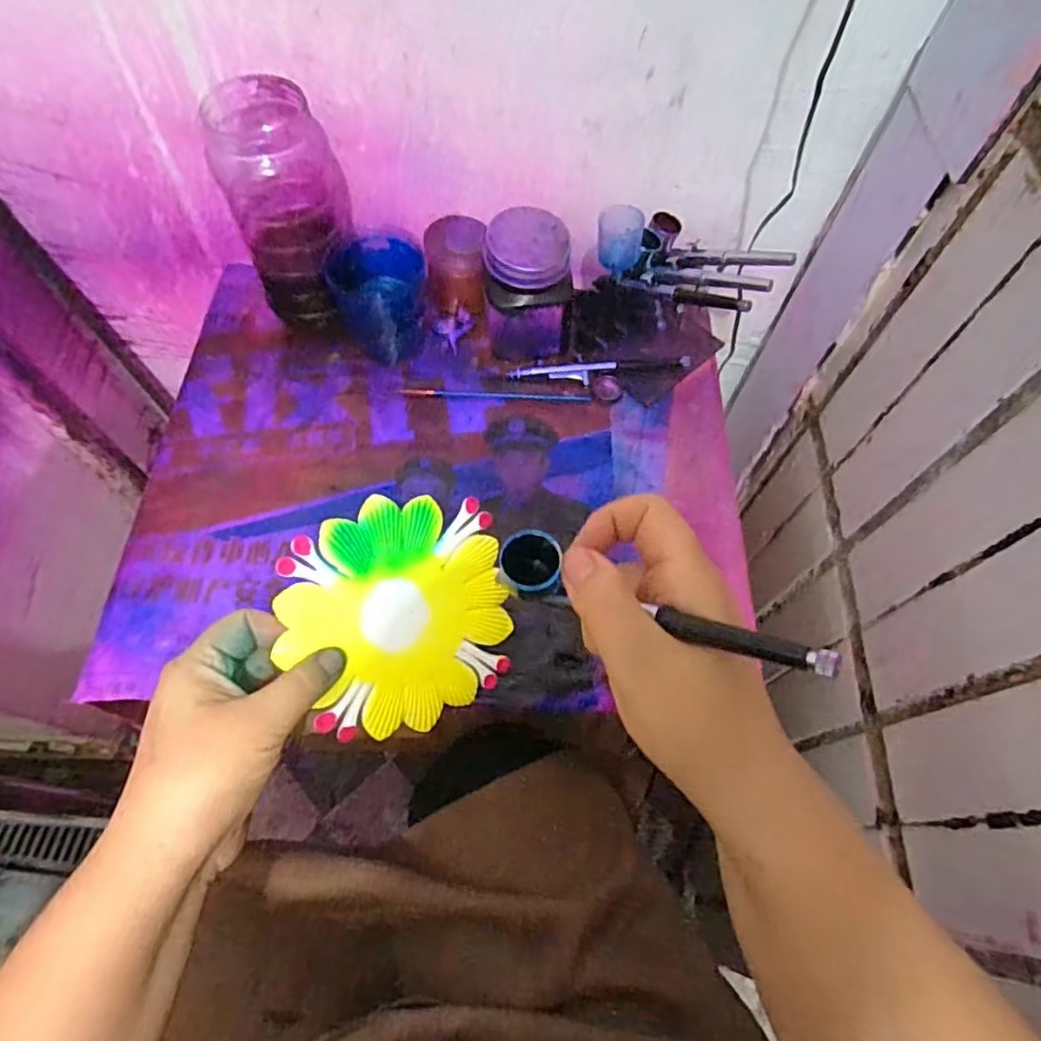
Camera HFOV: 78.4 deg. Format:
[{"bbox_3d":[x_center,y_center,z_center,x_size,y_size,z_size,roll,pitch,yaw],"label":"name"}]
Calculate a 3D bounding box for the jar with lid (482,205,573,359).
[{"bbox_3d":[0.007,-0.179,0.507,0.070,0.100,0.074,2,63,-3],"label":"jar with lid"}]

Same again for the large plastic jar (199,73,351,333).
[{"bbox_3d":[-0.173,-0.228,0.487,0.084,0.165,0.094,-10,64,-9],"label":"large plastic jar"}]

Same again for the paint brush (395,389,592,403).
[{"bbox_3d":[-0.019,-0.102,0.518,0.152,0.004,0.007,2,63,-3],"label":"paint brush"}]

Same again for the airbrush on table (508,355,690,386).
[{"bbox_3d":[0.065,-0.124,0.523,0.147,0.012,0.021,-5,63,-6],"label":"airbrush on table"}]

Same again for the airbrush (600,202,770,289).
[{"bbox_3d":[0.121,-0.192,0.480,0.133,0.051,0.028,21,63,7],"label":"airbrush"}]

